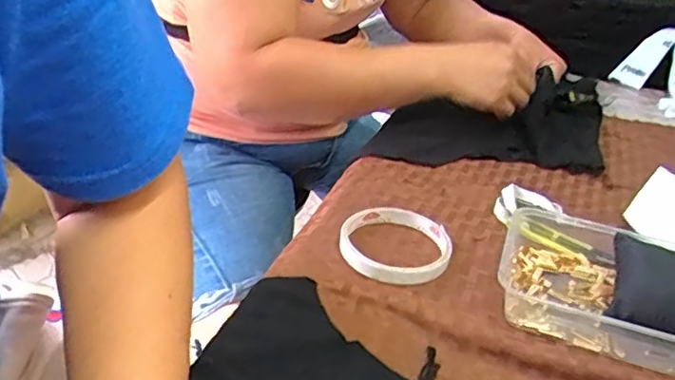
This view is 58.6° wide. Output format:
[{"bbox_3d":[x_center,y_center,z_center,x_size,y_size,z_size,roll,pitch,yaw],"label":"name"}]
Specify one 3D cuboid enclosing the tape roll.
[{"bbox_3d":[0.045,0.041,0.467,0.086,0.015,0.083,5,32,-3],"label":"tape roll"}]

